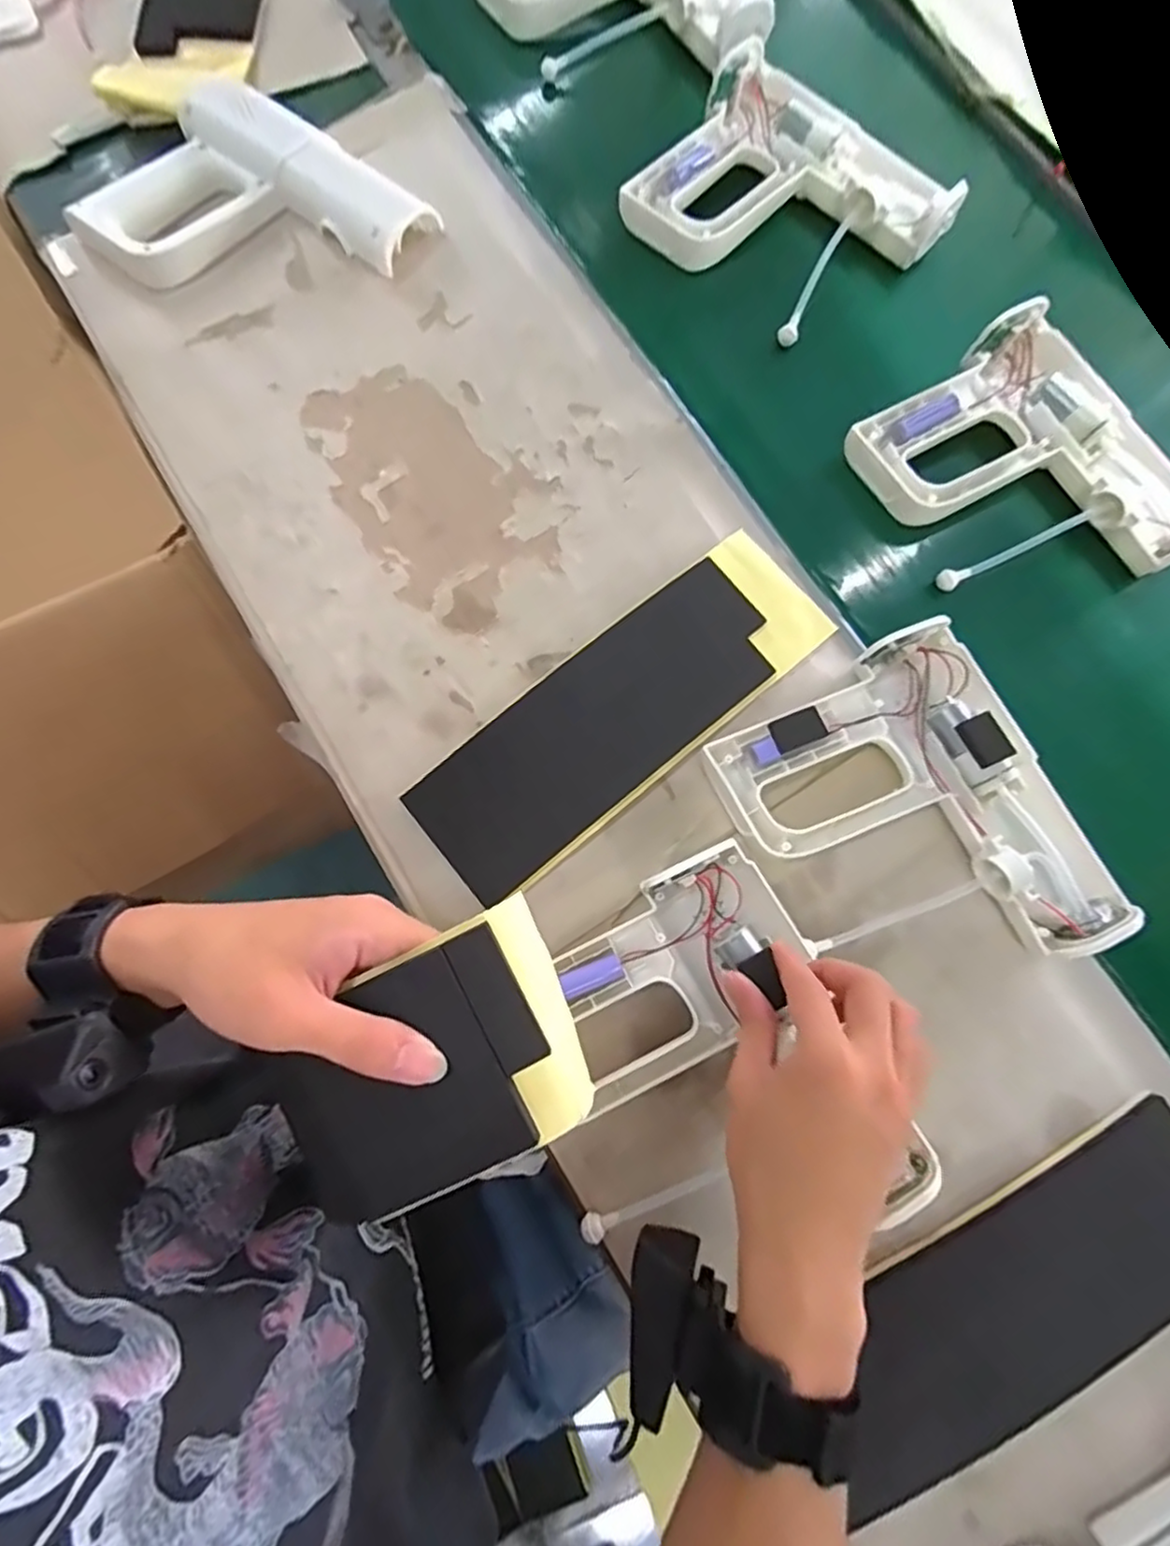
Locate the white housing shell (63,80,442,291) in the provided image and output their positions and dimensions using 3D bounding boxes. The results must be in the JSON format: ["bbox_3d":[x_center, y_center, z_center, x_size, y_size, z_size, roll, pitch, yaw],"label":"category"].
[{"bbox_3d":[-0.241,-0.403,0.477,0.203,0.045,0.176,37,80,6],"label":"white housing shell"}]

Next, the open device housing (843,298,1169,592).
[{"bbox_3d":[0.313,-0.209,0.482,0.191,0.051,0.213,-27,81,-6],"label":"open device housing"}]

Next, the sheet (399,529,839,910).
[{"bbox_3d":[0.028,-0.041,0.431,0.292,0.020,0.095,-39,82,-8],"label":"sheet"}]

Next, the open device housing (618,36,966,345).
[{"bbox_3d":[0.160,-0.444,0.528,0.215,0.057,0.189,44,81,7],"label":"open device housing"}]

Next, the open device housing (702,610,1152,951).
[{"bbox_3d":[0.202,0.031,0.405,0.178,0.037,0.210,-30,81,-7],"label":"open device housing"}]

